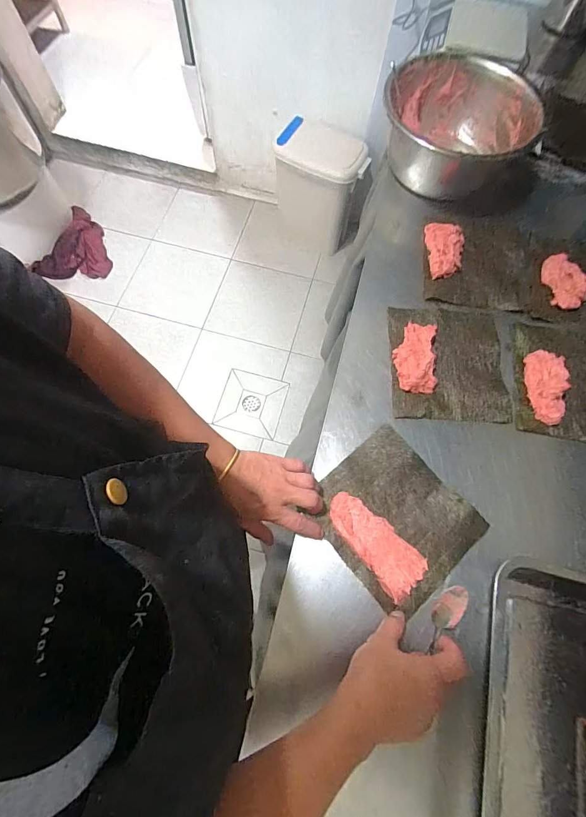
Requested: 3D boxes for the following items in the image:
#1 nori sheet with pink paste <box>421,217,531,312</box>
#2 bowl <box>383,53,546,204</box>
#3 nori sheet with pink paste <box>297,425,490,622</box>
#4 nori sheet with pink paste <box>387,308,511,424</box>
[{"bbox_3d":[0.340,-0.271,0.646,0.190,0.027,0.184,7,70,1],"label":"nori sheet with pink paste"},{"bbox_3d":[0.313,-0.538,0.699,0.278,0.128,0.254,19,71,6],"label":"bowl"},{"bbox_3d":[0.139,0.148,0.489,0.178,0.021,0.197,-39,75,-14],"label":"nori sheet with pink paste"},{"bbox_3d":[0.253,-0.079,0.573,0.180,0.022,0.199,3,70,0],"label":"nori sheet with pink paste"}]

